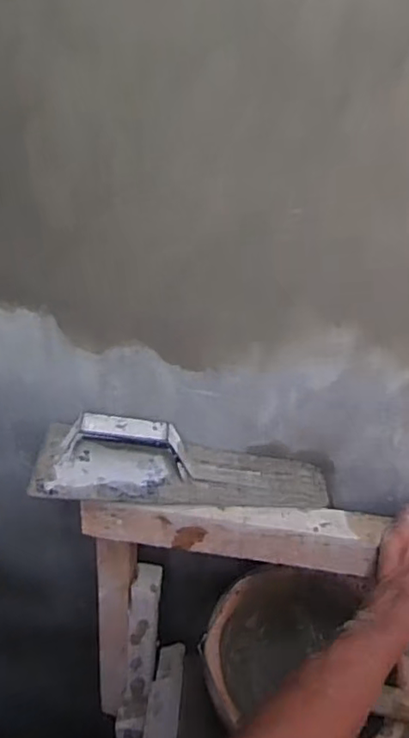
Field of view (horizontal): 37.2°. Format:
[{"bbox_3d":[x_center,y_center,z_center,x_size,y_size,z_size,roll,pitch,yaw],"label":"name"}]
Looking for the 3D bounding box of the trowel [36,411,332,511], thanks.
[{"bbox_3d":[-0.021,0.093,0.619,0.296,0.074,0.092,0,50,-4],"label":"trowel"}]

